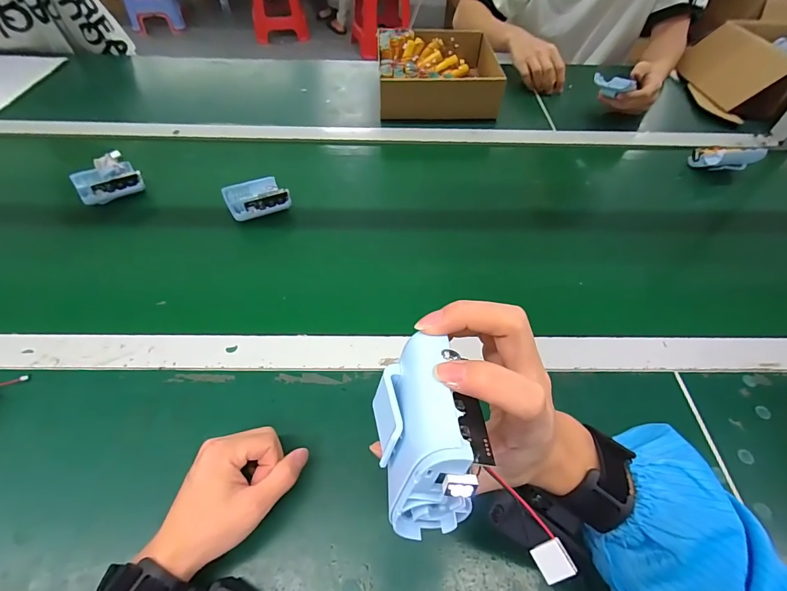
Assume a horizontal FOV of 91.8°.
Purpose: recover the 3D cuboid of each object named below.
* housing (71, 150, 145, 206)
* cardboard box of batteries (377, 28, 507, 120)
[{"bbox_3d":[-0.418,-0.170,0.555,0.082,0.036,0.068,-31,59,-22],"label":"housing"},{"bbox_3d":[0.085,-0.451,0.767,0.223,0.081,0.236,0,53,-2],"label":"cardboard box of batteries"}]

